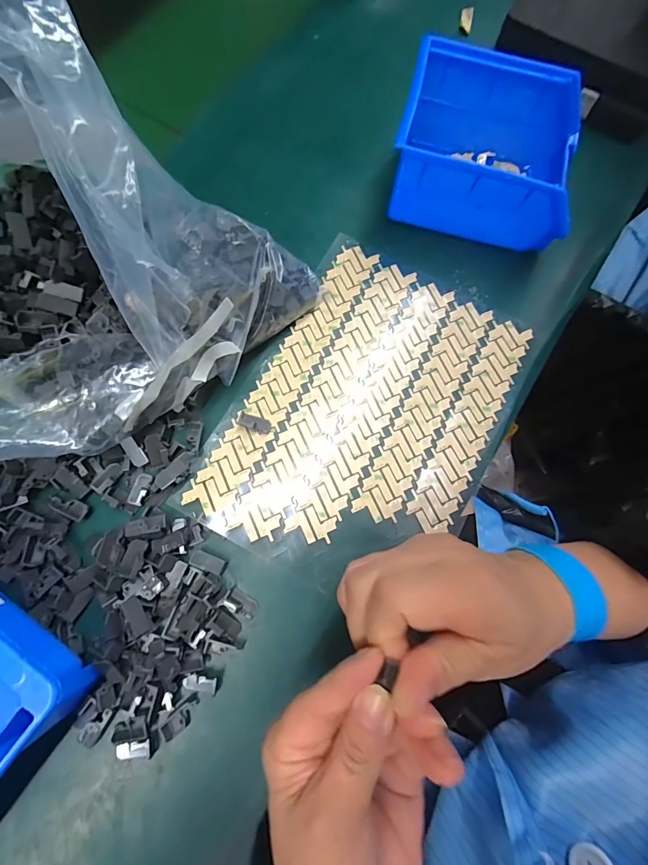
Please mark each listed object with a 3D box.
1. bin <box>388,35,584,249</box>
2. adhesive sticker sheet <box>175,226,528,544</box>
[{"bbox_3d":[0.124,-0.210,0.308,0.128,0.075,0.106,15,76,1],"label":"bin"},{"bbox_3d":[0.035,-0.017,0.289,0.169,0.007,0.236,28,76,5],"label":"adhesive sticker sheet"}]

